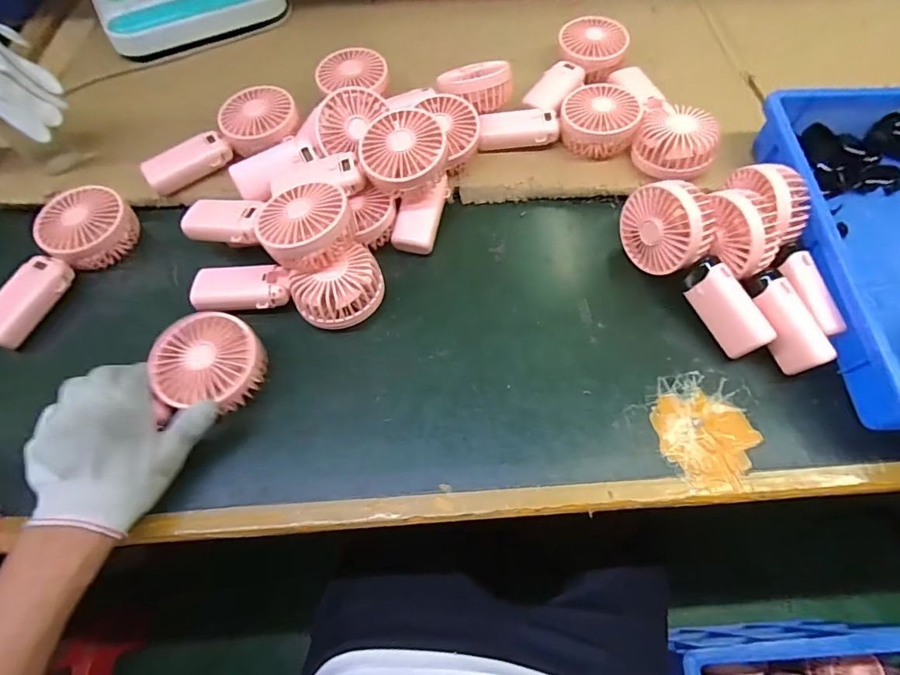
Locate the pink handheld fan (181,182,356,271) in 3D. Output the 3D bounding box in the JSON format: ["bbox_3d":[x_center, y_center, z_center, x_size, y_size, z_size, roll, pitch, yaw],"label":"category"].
[{"bbox_3d":[-0.174,-0.112,0.449,0.179,0.044,0.092,8,60,18],"label":"pink handheld fan"}]

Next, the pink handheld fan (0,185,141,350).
[{"bbox_3d":[-0.392,-0.075,0.454,0.074,0.040,0.179,22,64,11],"label":"pink handheld fan"}]

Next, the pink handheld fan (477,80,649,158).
[{"bbox_3d":[0.128,-0.248,0.539,0.178,0.048,0.080,-2,60,10],"label":"pink handheld fan"}]

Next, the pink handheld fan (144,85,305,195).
[{"bbox_3d":[-0.260,-0.225,0.535,0.178,0.054,0.078,-27,66,-14],"label":"pink handheld fan"}]

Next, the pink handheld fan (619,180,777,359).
[{"bbox_3d":[0.236,-0.068,0.442,0.046,0.094,0.177,-23,63,-12],"label":"pink handheld fan"}]

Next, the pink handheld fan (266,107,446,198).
[{"bbox_3d":[-0.091,-0.178,0.479,0.179,0.057,0.094,-9,61,8],"label":"pink handheld fan"}]

